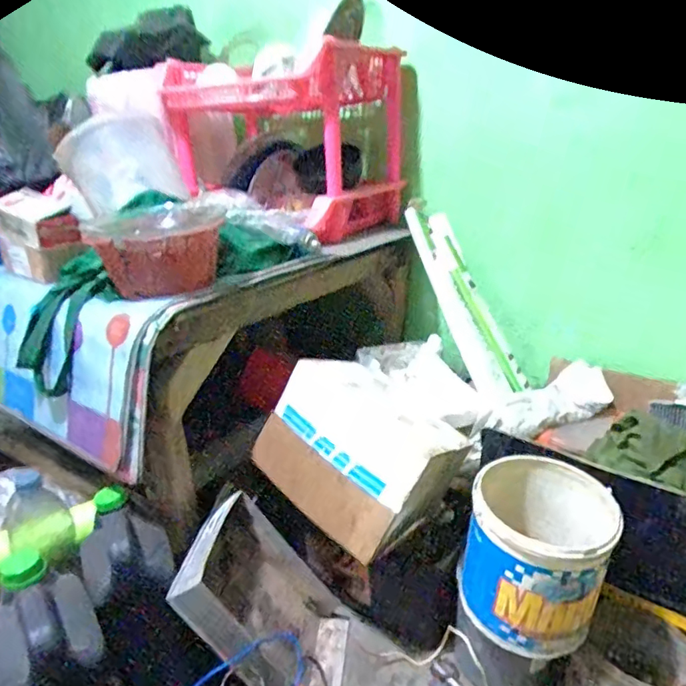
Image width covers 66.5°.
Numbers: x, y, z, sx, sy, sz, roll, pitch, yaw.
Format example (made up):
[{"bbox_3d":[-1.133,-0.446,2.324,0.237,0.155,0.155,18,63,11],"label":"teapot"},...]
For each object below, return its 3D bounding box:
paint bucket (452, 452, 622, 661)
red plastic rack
[{"bbox_3d":[0.266,0.292,0.720,0.172,0.184,0.166,11,26,30],"label":"paint bucket"},{"bbox_3d":[-0.122,-0.434,1.153,0.429,0.337,0.327,12,26,32],"label":"red plastic rack"}]

